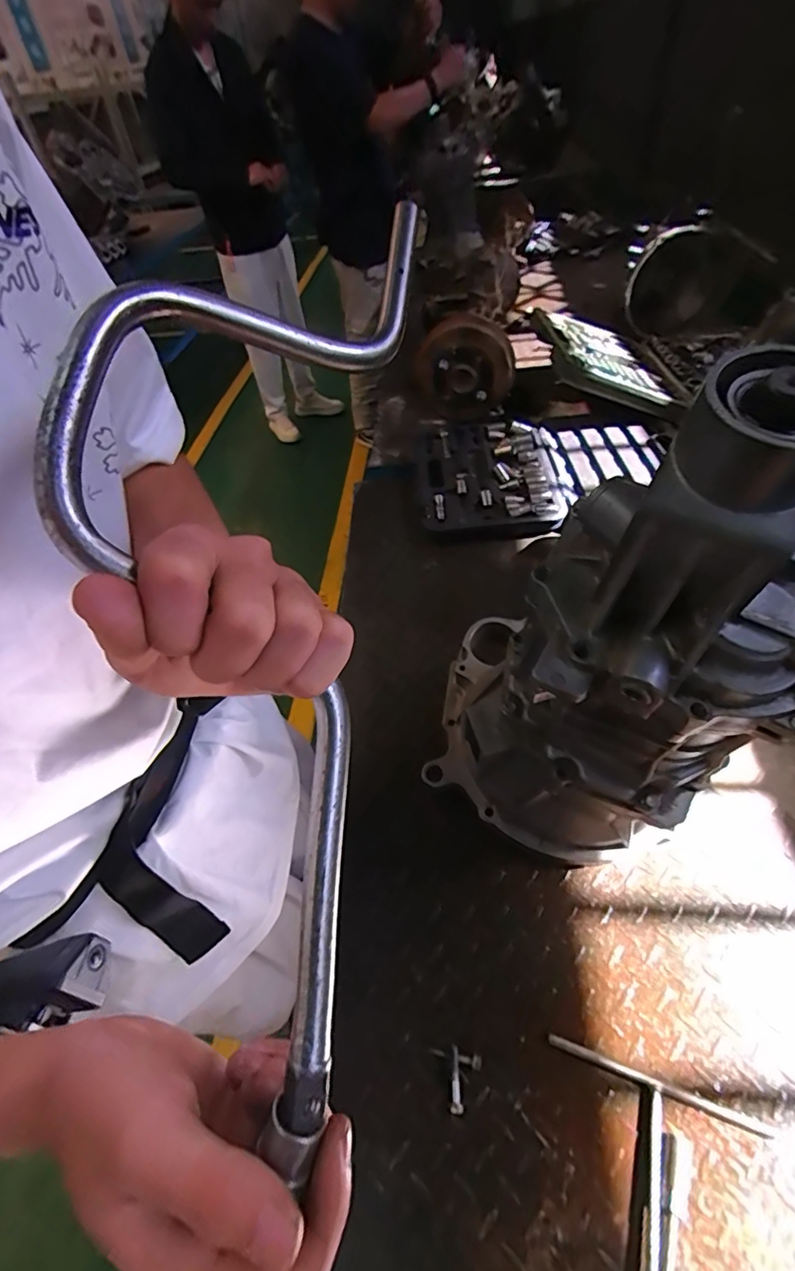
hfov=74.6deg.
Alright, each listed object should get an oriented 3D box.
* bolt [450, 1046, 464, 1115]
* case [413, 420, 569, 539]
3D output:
[{"bbox_3d":[0.055,0.429,0.503,0.011,0.011,0.050,-4,49,2],"label":"bolt"},{"bbox_3d":[0.190,-0.350,1.136,0.295,0.049,0.395,-4,48,5],"label":"case"}]

